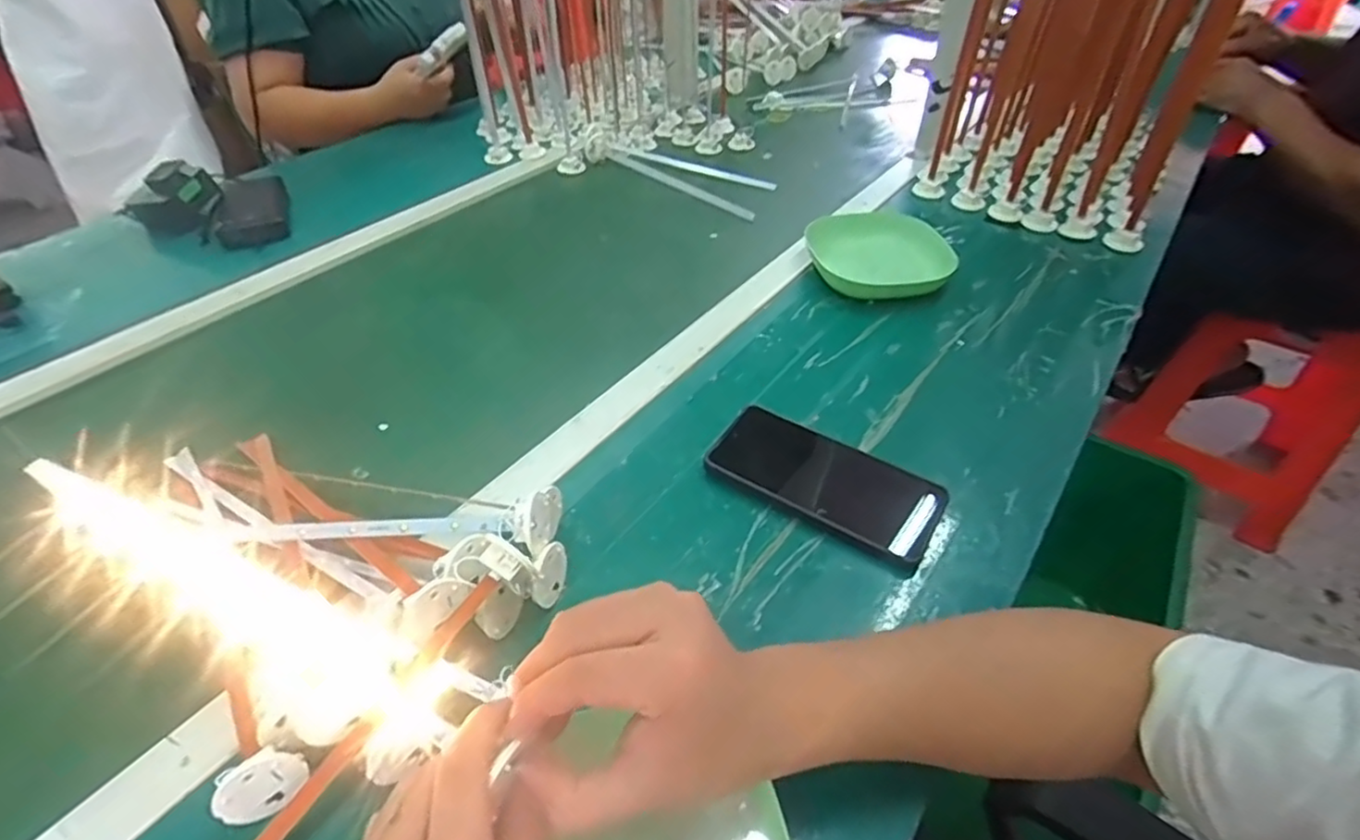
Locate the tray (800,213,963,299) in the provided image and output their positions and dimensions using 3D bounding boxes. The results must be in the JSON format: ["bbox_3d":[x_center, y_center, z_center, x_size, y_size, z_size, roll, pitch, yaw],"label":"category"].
[{"bbox_3d":[0.207,-0.170,0.688,0.137,0.033,0.145,-7,44,-7],"label":"tray"}]

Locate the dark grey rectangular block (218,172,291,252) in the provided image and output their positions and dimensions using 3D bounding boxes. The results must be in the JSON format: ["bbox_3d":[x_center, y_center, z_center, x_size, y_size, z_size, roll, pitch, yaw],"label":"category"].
[{"bbox_3d":[-0.524,-0.259,0.803,0.074,0.027,0.155,-18,46,-18],"label":"dark grey rectangular block"}]

